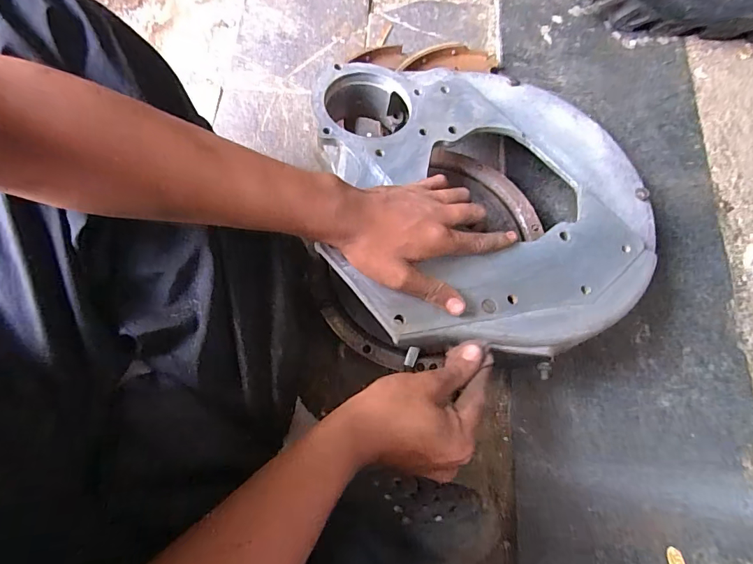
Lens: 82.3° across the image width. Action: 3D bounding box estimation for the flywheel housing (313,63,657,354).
[{"bbox_3d":[0.119,-0.096,0.450,0.343,0.063,0.333,-3,72,-1],"label":"flywheel housing"}]

